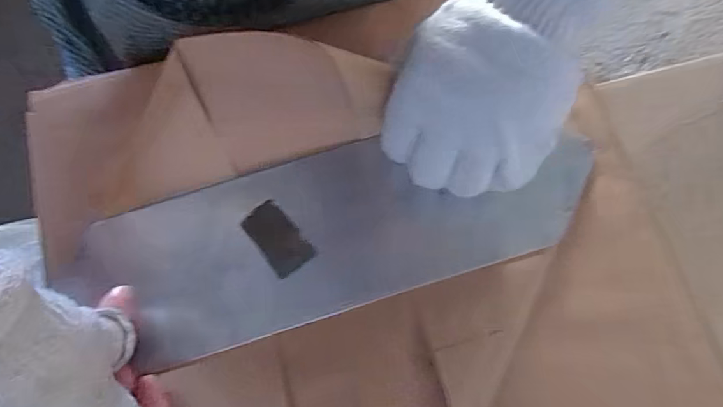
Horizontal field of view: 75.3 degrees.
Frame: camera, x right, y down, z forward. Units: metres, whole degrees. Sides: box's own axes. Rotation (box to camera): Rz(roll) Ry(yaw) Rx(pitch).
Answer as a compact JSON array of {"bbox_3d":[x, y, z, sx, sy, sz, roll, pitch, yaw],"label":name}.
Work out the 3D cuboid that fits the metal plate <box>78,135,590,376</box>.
[{"bbox_3d":[-0.015,0.013,0.289,0.302,0.008,0.099,-17,73,-2],"label":"metal plate"}]

